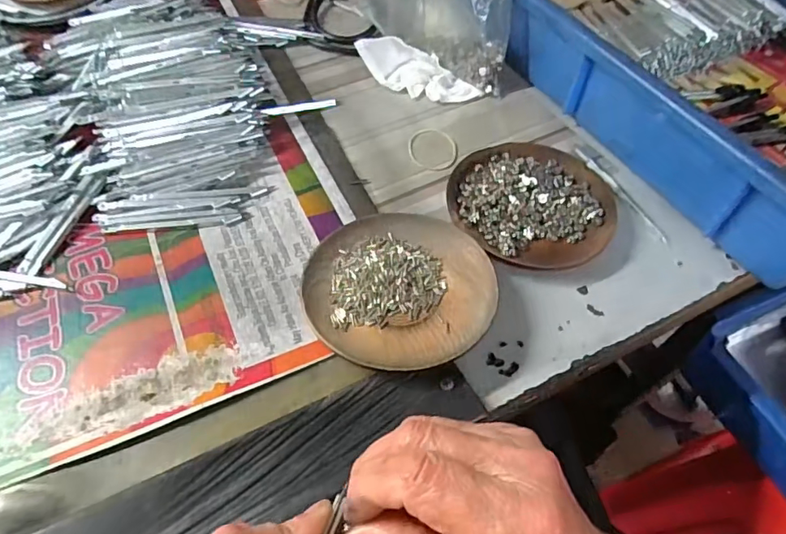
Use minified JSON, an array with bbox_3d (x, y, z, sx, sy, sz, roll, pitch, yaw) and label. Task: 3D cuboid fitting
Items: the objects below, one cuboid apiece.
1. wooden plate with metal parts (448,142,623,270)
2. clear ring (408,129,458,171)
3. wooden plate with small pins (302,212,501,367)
[{"bbox_3d":[0.097,-0.046,0.365,0.113,0.016,0.108,2,55,-3],"label":"wooden plate with metal parts"},{"bbox_3d":[0.032,-0.095,0.409,0.039,0.004,0.050,-1,56,-5],"label":"clear ring"},{"bbox_3d":[0.003,0.013,0.314,0.110,0.024,0.114,2,55,-3],"label":"wooden plate with small pins"}]

